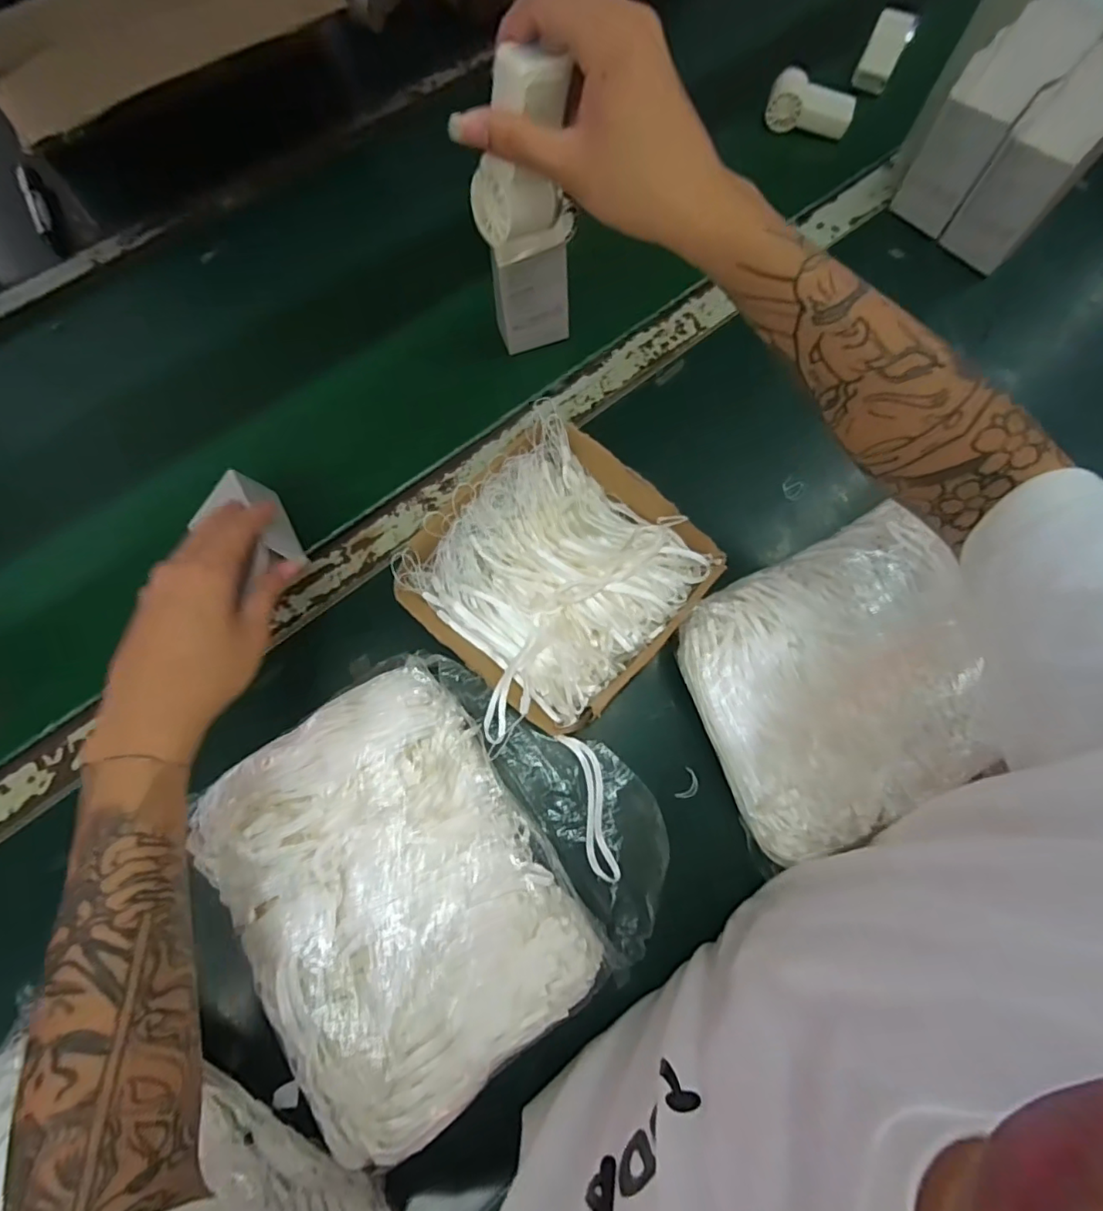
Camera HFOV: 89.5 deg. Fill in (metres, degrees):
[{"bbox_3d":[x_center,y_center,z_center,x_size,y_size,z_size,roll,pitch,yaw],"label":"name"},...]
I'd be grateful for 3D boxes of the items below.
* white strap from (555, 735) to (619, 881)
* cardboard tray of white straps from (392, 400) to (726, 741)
[{"bbox_3d":[0.030,0.150,0.418,0.024,0.012,0.108,-14,73,-5],"label":"white strap"},{"bbox_3d":[0.002,-0.024,0.444,0.206,0.052,0.195,-41,77,-12],"label":"cardboard tray of white straps"}]

